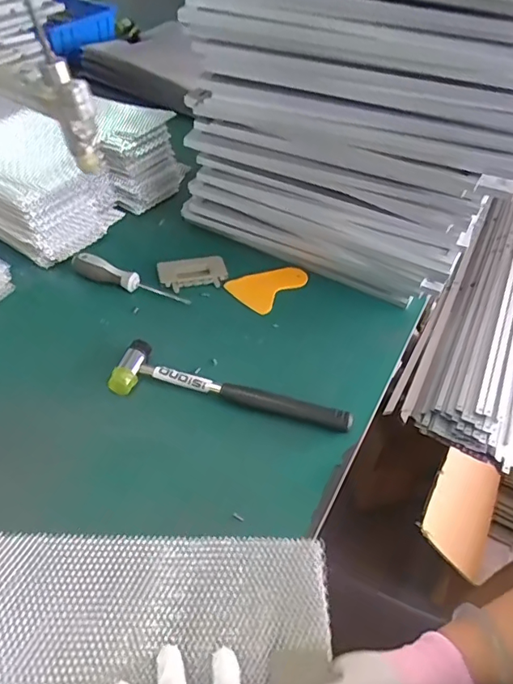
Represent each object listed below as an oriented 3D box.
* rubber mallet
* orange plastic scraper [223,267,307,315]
[{"bbox_3d":[-0.025,0.048,0.545,0.244,0.025,0.053,10,47,4],"label":"rubber mallet"},{"bbox_3d":[0.015,-0.076,0.676,0.067,0.008,0.096,34,53,24],"label":"orange plastic scraper"}]

